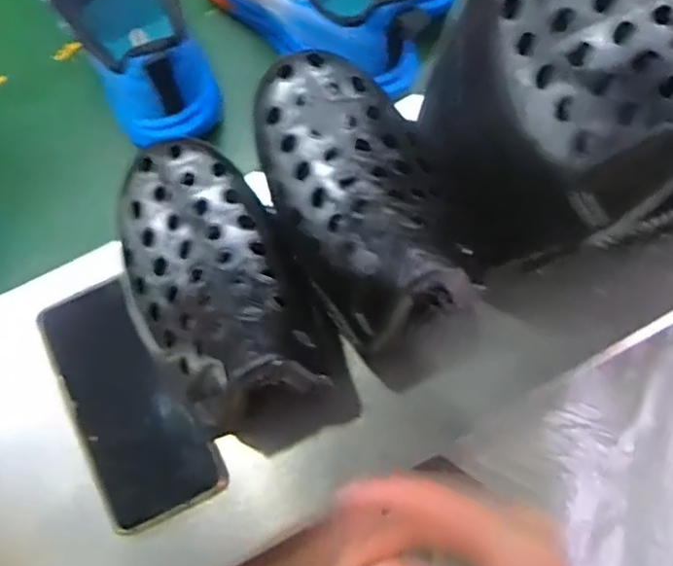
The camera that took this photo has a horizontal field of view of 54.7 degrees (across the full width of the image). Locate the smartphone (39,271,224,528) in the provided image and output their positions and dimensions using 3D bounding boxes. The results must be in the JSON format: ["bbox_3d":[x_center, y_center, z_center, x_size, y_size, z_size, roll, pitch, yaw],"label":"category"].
[{"bbox_3d":[-0.136,0.078,0.427,0.072,0.011,0.154,-24,83,-1],"label":"smartphone"}]

